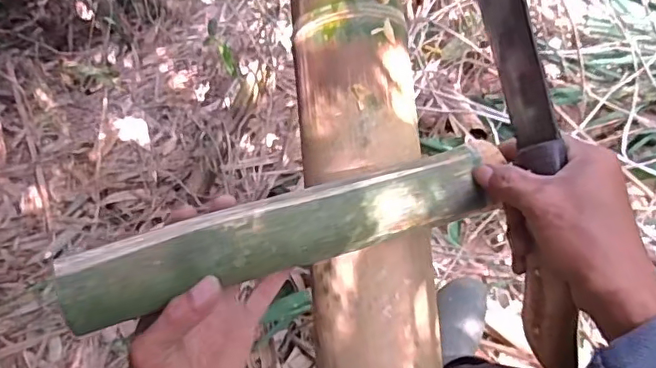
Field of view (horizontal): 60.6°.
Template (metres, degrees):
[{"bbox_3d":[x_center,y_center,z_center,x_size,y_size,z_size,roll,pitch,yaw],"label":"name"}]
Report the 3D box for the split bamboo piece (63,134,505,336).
[{"bbox_3d":[-0.020,0.028,0.359,0.281,0.019,0.047,-15,77,-14],"label":"split bamboo piece"}]

